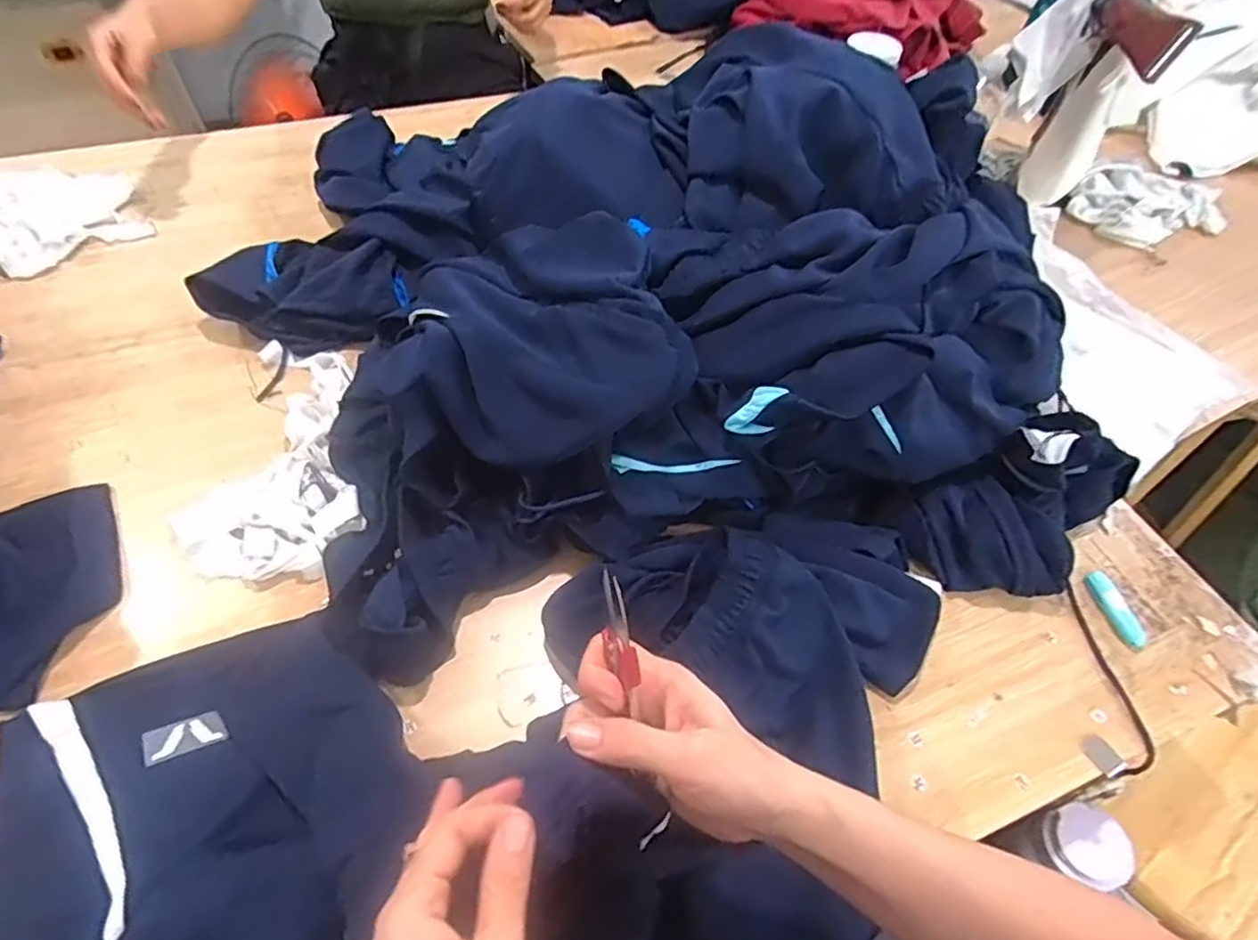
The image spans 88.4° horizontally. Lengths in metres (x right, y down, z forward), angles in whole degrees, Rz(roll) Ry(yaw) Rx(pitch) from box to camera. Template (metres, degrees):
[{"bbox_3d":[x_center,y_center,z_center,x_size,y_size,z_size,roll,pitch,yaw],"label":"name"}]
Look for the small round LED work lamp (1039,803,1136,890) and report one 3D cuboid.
[{"bbox_3d":[0.388,0.315,0.543,0.066,0.019,0.060,2,54,-2],"label":"small round LED work lamp"}]

